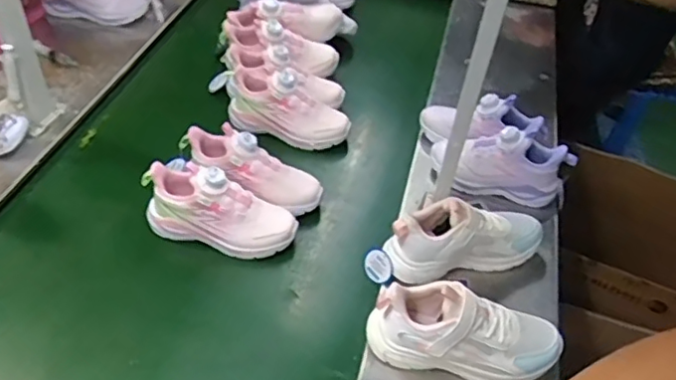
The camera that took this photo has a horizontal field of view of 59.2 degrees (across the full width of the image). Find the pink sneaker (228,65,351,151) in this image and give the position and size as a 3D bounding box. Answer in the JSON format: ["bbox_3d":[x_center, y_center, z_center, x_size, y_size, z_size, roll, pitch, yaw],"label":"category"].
[{"bbox_3d":[-0.088,-0.146,1.032,0.220,0.097,0.081,20,47,12],"label":"pink sneaker"}]

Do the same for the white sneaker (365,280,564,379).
[{"bbox_3d":[0.152,0.168,0.712,0.229,0.102,0.080,10,47,3],"label":"white sneaker"}]

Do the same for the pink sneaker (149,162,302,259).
[{"bbox_3d":[-0.169,0.025,0.865,0.217,0.108,0.080,13,46,6],"label":"pink sneaker"}]

